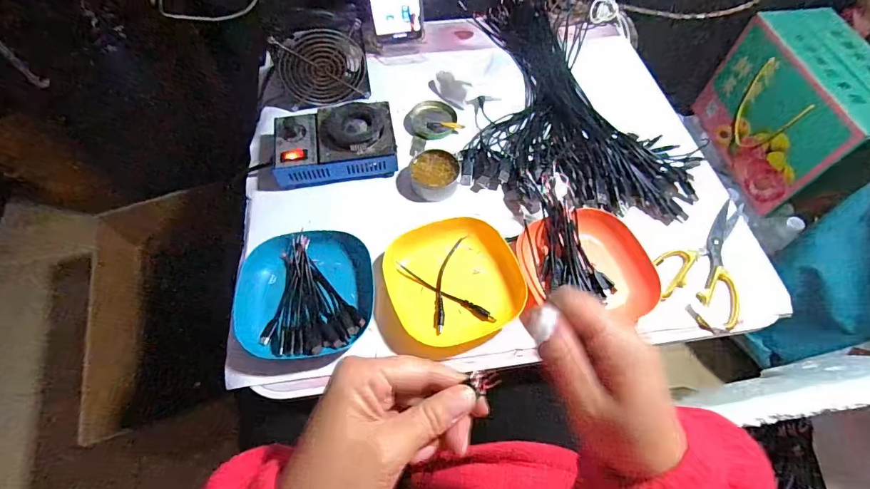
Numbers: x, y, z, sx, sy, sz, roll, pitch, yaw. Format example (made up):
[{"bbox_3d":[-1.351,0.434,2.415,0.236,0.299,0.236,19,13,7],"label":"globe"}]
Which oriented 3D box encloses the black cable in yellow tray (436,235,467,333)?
[{"bbox_3d":[0.012,0.039,0.459,0.018,0.004,0.116,13,62,6],"label":"black cable in yellow tray"}]

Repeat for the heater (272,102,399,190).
[{"bbox_3d":[-0.126,-0.130,0.527,0.147,0.057,0.092,-11,62,-7],"label":"heater"}]

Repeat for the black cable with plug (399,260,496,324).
[{"bbox_3d":[0.012,0.051,0.449,0.117,0.022,0.009,25,64,12],"label":"black cable with plug"}]

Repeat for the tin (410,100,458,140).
[{"bbox_3d":[-0.001,-0.175,0.586,0.064,0.014,0.060,0,62,-1],"label":"tin"}]

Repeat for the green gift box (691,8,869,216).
[{"bbox_3d":[0.711,-0.257,0.824,0.154,0.232,0.324,-7,62,-4],"label":"green gift box"}]

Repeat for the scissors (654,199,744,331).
[{"bbox_3d":[0.308,0.009,0.483,0.087,0.006,0.163,18,63,9],"label":"scissors"}]

